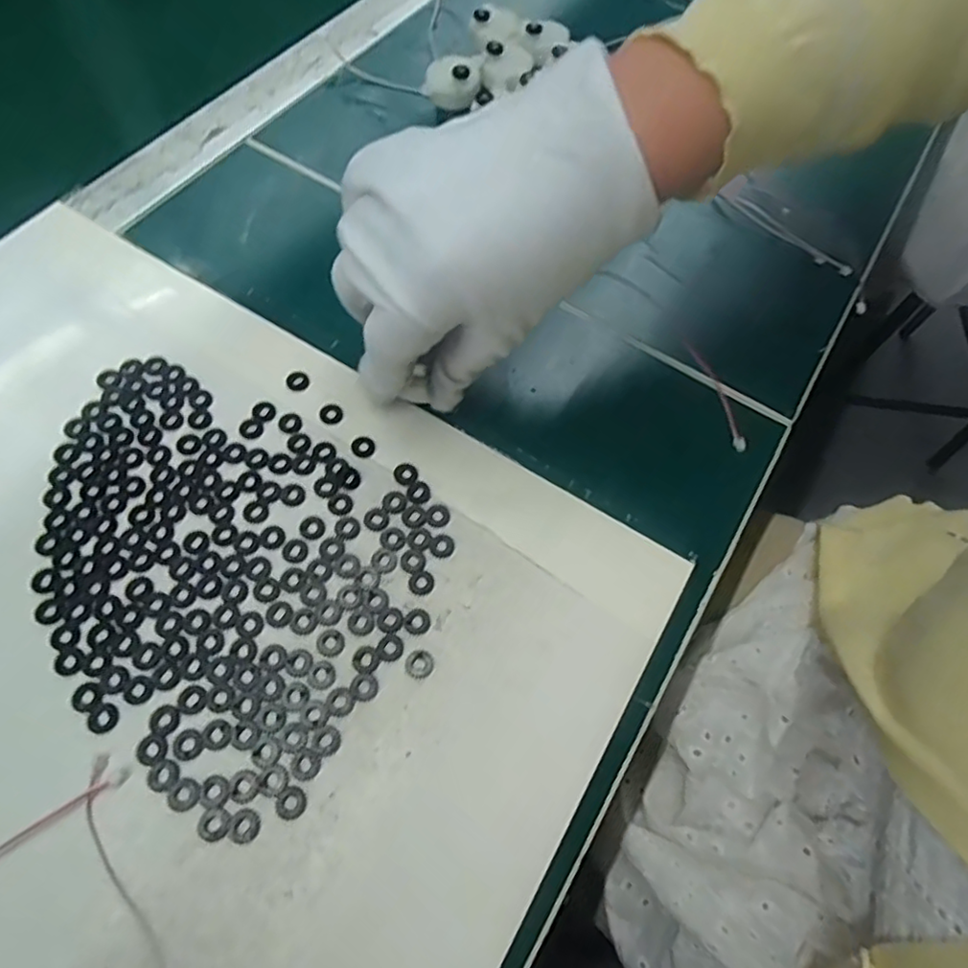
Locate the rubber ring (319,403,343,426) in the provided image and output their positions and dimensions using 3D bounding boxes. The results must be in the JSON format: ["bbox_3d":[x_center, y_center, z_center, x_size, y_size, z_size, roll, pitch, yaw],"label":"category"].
[{"bbox_3d":[-0.071,-0.033,0.285,0.011,0.004,0.011,2,63,-3],"label":"rubber ring"}]

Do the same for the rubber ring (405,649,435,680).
[{"bbox_3d":[-0.025,0.069,0.236,0.011,0.004,0.011,2,63,-3],"label":"rubber ring"}]

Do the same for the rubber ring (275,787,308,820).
[{"bbox_3d":[-0.067,0.111,0.213,0.010,0.004,0.010,2,63,-3],"label":"rubber ring"}]

